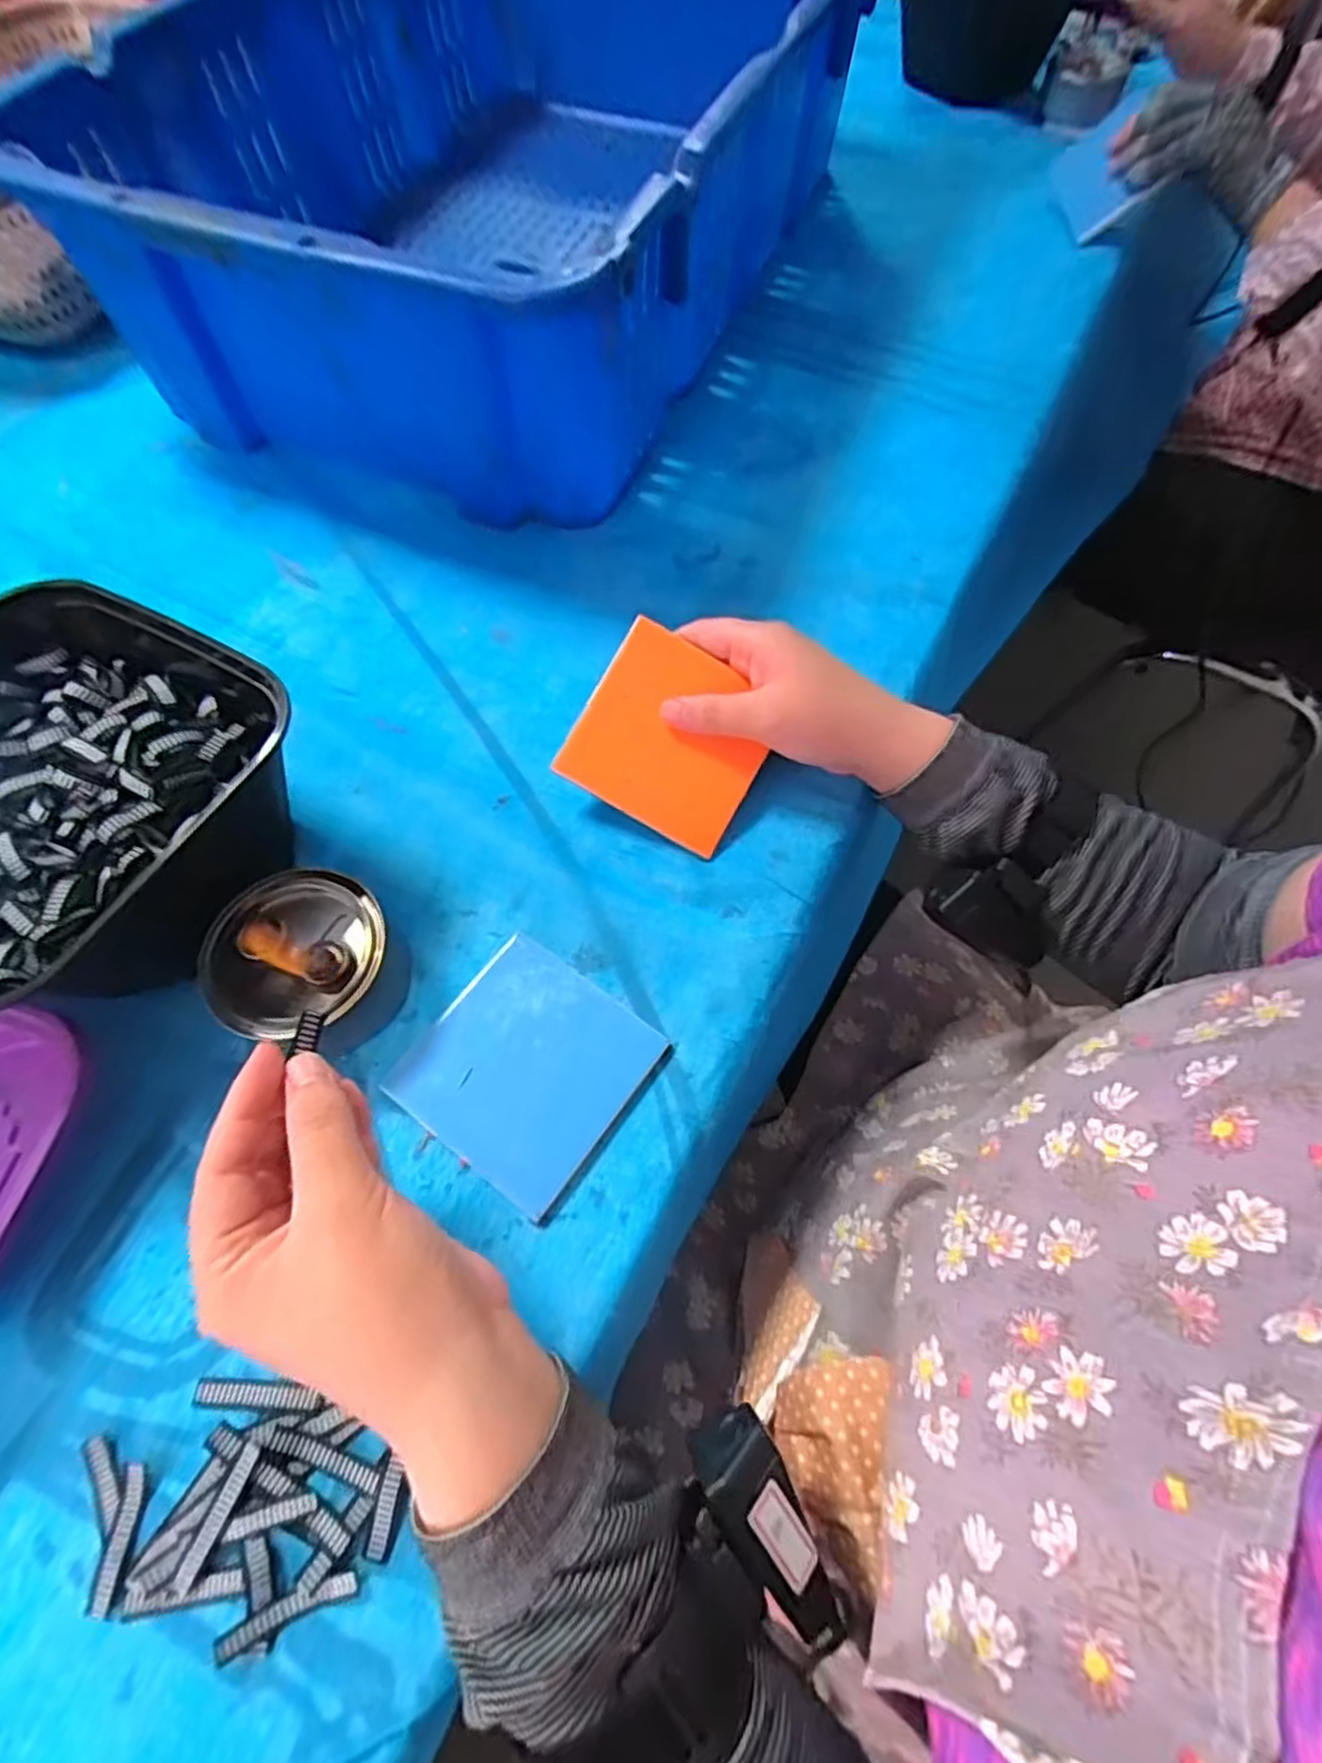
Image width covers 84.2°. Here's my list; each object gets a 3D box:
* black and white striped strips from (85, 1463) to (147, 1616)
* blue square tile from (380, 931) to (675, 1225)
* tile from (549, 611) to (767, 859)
[{"bbox_3d":[-0.207,0.250,0.278,0.010,0.004,0.043,3,64,3],"label":"black and white striped strips"},{"bbox_3d":[-0.064,0.088,0.355,0.101,0.007,0.101,33,69,16],"label":"blue square tile"},{"bbox_3d":[0.007,-0.081,0.409,0.100,0.008,0.100,29,84,-1],"label":"tile"}]

